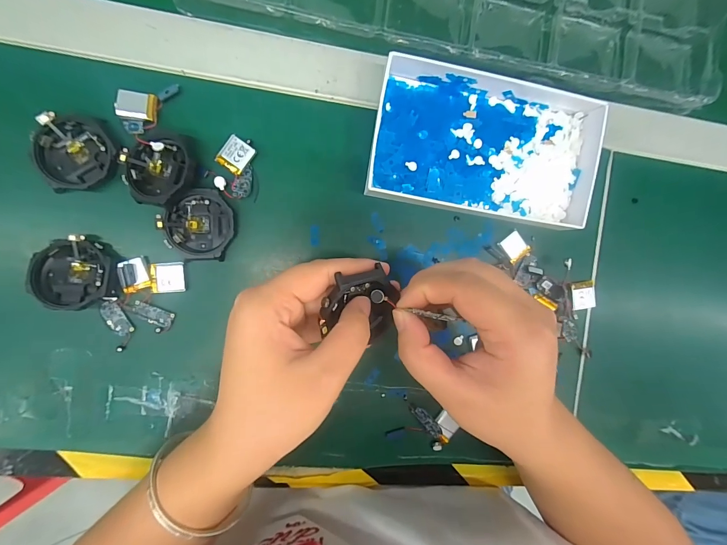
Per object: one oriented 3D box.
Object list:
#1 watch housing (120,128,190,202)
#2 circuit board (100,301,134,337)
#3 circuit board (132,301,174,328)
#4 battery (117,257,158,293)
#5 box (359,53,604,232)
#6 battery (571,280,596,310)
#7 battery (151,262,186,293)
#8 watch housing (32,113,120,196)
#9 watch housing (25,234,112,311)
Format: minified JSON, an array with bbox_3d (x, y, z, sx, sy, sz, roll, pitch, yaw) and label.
[{"bbox_3d":[-0.144,-0.074,0.231,0.046,0.017,0.050,0,92,-7],"label":"watch housing"},{"bbox_3d":[-0.180,0.034,0.239,0.014,0.004,0.027,-29,96,-5],"label":"circuit board"},{"bbox_3d":[-0.155,0.031,0.242,0.028,0.004,0.012,24,89,-8],"label":"circuit board"},{"bbox_3d":[-0.162,0.001,0.236,0.019,0.008,0.023,-11,94,-7],"label":"battery"},{"bbox_3d":[0.096,-0.105,0.259,0.173,0.026,0.115,7,91,-7],"label":"box"},{"bbox_3d":[0.190,0.020,0.285,0.020,0.005,0.025,-10,94,-7],"label":"battery"},{"bbox_3d":[-0.143,0.004,0.241,0.022,0.004,0.022,-3,93,-7],"label":"battery"},{"bbox_3d":[-0.197,-0.082,0.228,0.050,0.011,0.050,0,92,-7],"label":"watch housing"},{"bbox_3d":[-0.203,0.000,0.230,0.047,0.012,0.048,0,92,-7],"label":"watch housing"}]

